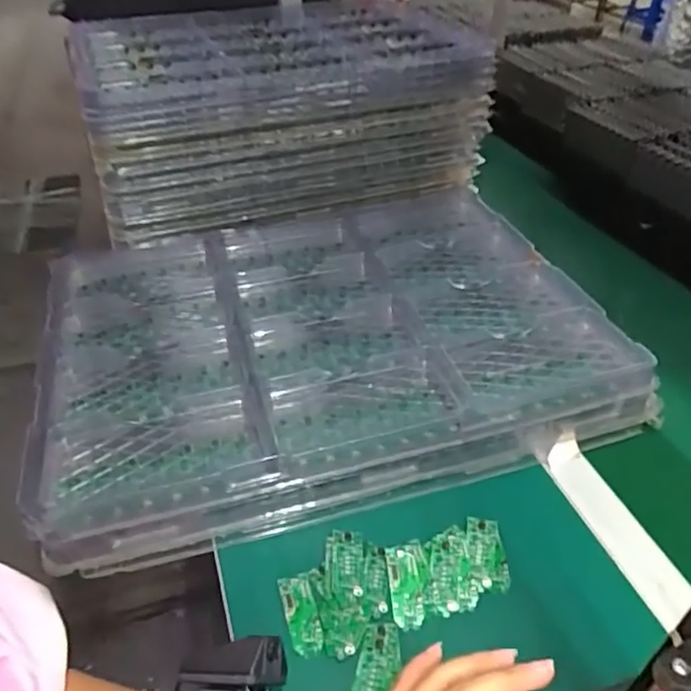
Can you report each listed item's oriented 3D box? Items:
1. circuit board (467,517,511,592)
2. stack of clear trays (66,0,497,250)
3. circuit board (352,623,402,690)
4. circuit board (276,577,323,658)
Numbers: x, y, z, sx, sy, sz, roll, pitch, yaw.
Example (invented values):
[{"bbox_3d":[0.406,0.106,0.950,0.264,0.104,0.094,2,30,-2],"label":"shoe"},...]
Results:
[{"bbox_3d":[0.113,0.166,0.474,0.030,0.012,0.057,1,40,2],"label":"circuit board"},{"bbox_3d":[-0.133,-0.386,0.949,0.551,0.187,0.462,-18,43,-21],"label":"stack of clear trays"},{"bbox_3d":[0.022,0.222,0.408,0.028,0.004,0.065,9,40,11],"label":"circuit board"},{"bbox_3d":[-0.032,0.197,0.438,0.022,0.007,0.056,-12,41,-15],"label":"circuit board"}]

